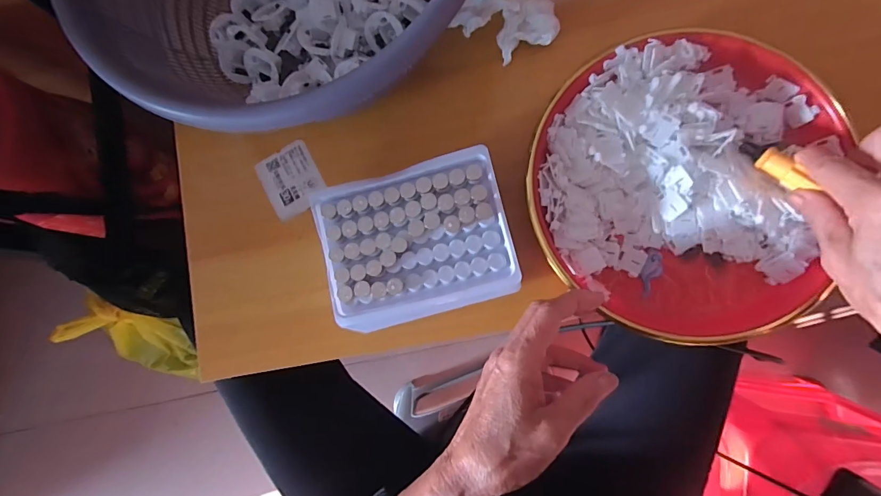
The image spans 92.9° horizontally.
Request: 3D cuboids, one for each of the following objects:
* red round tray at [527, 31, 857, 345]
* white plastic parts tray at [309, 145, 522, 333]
[{"bbox_3d":[0.167,-0.046,0.301,0.197,0.033,0.212,-1,85,6],"label":"red round tray"},{"bbox_3d":[-0.017,-0.004,0.300,0.128,0.032,0.103,-15,84,5],"label":"white plastic parts tray"}]

